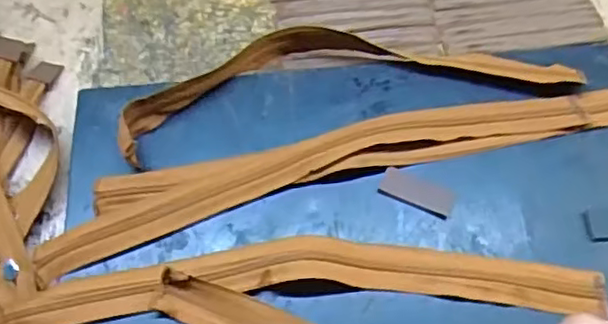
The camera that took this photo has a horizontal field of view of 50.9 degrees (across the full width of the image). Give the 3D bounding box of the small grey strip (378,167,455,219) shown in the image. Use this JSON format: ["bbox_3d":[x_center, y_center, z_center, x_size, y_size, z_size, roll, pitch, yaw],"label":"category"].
[{"bbox_3d":[0.076,0.019,0.429,0.049,0.004,0.021,23,64,13],"label":"small grey strip"}]

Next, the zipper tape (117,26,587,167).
[{"bbox_3d":[0.032,-0.062,0.468,0.325,0.033,0.078,-11,62,-5],"label":"zipper tape"}]

